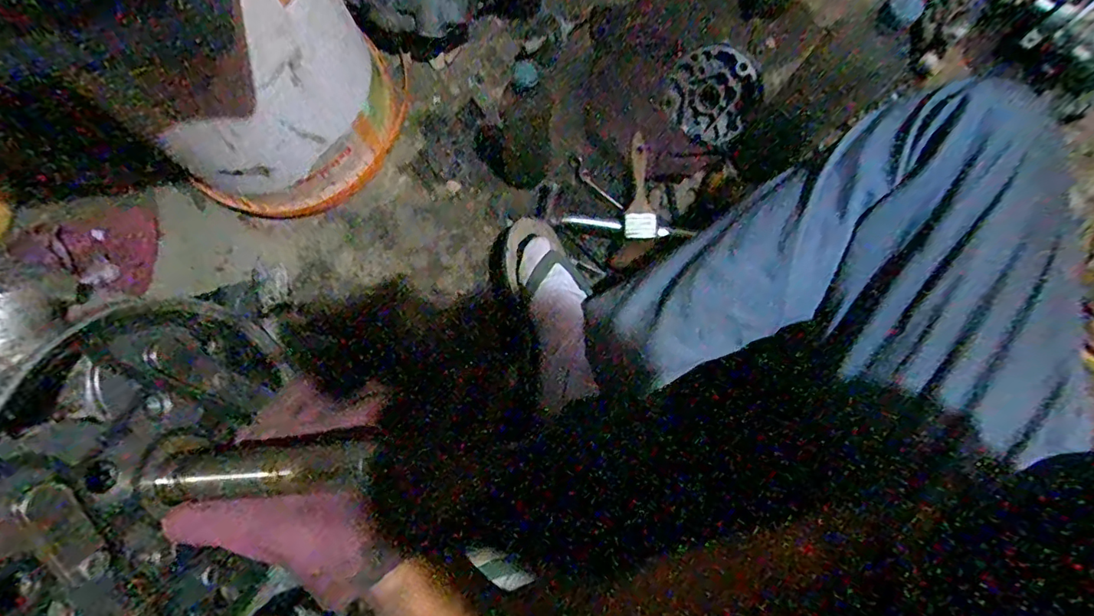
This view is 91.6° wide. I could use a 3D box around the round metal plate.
[{"bbox_3d":[0.227,-0.294,0.734,0.123,0.123,0.018,18,48,5],"label":"round metal plate"}]

